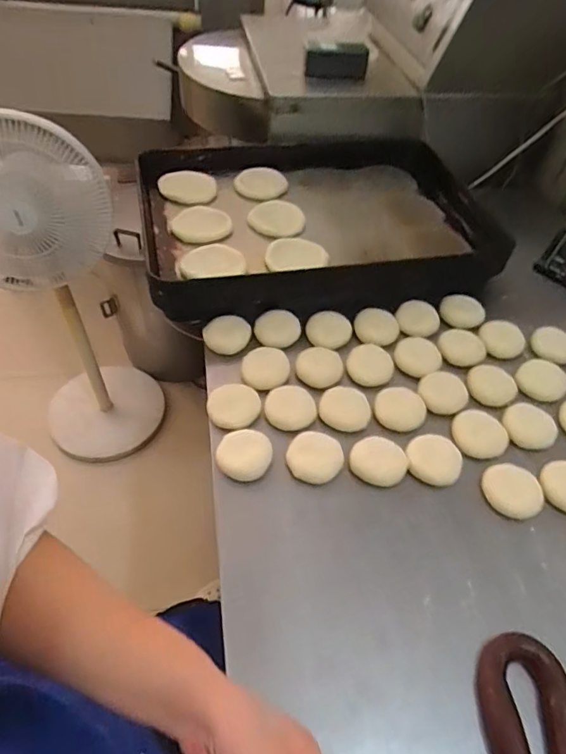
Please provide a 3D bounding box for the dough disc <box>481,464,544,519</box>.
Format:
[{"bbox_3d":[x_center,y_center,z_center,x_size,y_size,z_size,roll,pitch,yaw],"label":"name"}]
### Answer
[{"bbox_3d":[0.284,0.138,0.606,0.076,0.011,0.068,-20,55,-20],"label":"dough disc"}]

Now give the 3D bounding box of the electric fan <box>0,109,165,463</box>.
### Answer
[{"bbox_3d":[-0.562,-0.184,1.268,0.363,0.904,0.407,-16,52,-18],"label":"electric fan"}]

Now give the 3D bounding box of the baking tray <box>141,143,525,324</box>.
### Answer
[{"bbox_3d":[0.061,-0.292,0.891,0.587,0.076,0.413,-6,50,-10],"label":"baking tray"}]

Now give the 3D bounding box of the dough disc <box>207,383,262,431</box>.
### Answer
[{"bbox_3d":[-0.068,0.038,0.657,0.064,0.020,0.068,2,51,-3],"label":"dough disc"}]

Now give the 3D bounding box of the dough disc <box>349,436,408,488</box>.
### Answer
[{"bbox_3d":[0.121,0.103,0.615,0.066,0.017,0.064,2,51,-3],"label":"dough disc"}]

